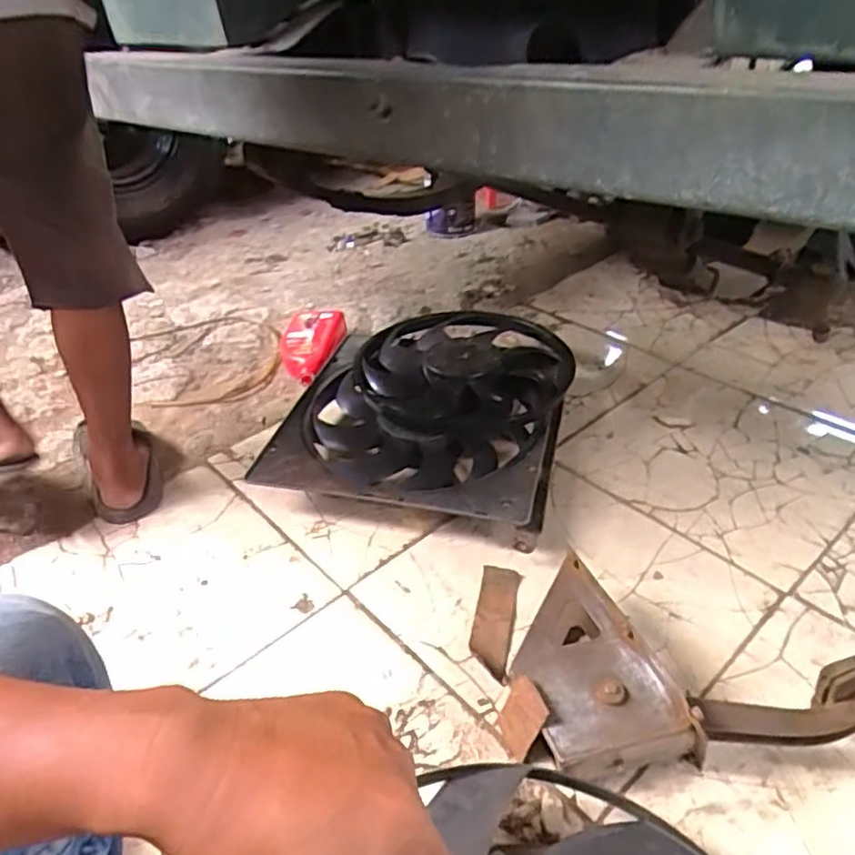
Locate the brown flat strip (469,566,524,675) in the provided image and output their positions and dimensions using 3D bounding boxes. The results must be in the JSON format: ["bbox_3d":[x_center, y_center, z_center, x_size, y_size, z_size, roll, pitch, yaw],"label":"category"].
[{"bbox_3d":[0.086,0.238,0.846,0.049,0.009,0.147,5,39,15],"label":"brown flat strip"}]

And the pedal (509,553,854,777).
[{"bbox_3d":[0.277,0.251,0.737,0.349,0.113,0.245,-9,36,-5],"label":"pedal"}]

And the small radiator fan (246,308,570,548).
[{"bbox_3d":[0.007,-0.042,1.176,0.456,0.106,0.548,7,37,16],"label":"small radiator fan"}]

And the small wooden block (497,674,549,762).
[{"bbox_3d":[0.099,0.311,0.708,0.013,0.079,0.058,14,17,-34],"label":"small wooden block"}]

